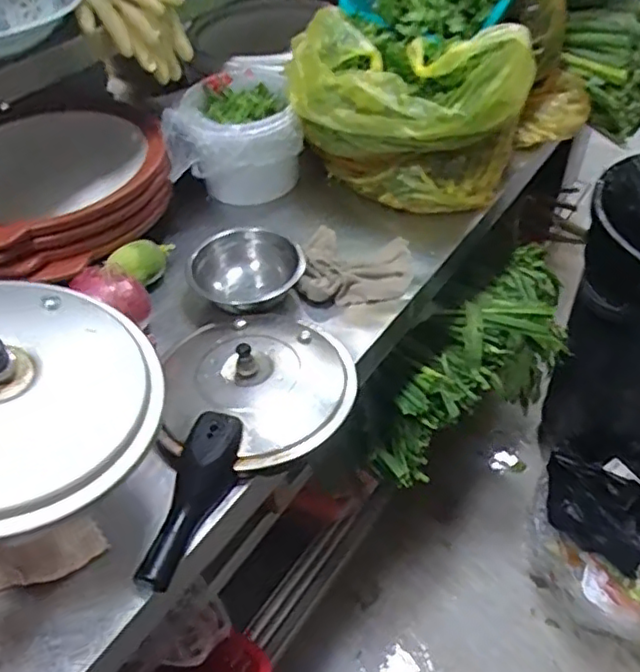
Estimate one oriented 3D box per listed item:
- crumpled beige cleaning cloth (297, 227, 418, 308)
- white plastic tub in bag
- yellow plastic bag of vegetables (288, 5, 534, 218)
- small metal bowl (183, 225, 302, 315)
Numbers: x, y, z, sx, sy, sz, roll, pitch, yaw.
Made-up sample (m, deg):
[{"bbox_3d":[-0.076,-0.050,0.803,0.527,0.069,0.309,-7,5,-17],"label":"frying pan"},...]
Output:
[{"bbox_3d":[0.056,-0.114,0.987,0.175,0.044,0.165,5,46,7],"label":"crumpled beige cleaning cloth"},{"bbox_3d":[-0.151,-0.356,1.127,0.218,0.157,0.245,-8,46,-6],"label":"white plastic tub in bag"},{"bbox_3d":[0.130,-0.365,1.045,0.384,0.272,0.196,16,49,17],"label":"yellow plastic bag of vegetables"},{"bbox_3d":[-0.110,-0.096,0.957,0.149,0.093,0.139,-1,46,1],"label":"small metal bowl"}]

